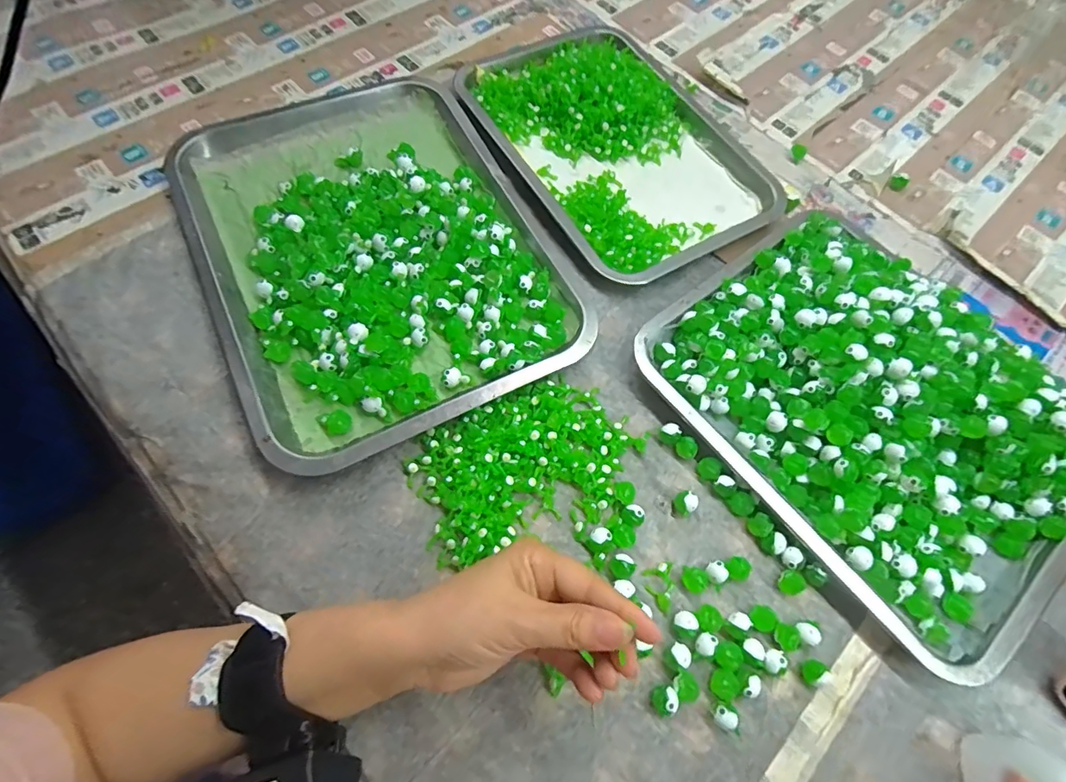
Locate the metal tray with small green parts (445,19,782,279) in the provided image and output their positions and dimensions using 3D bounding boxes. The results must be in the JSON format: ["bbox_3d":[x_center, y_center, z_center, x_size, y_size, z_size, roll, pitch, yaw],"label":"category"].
[{"bbox_3d":[0.080,-0.256,0.485,0.217,0.040,0.320,-27,71,-14],"label":"metal tray with small green parts"}]

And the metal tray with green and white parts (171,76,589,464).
[{"bbox_3d":[-0.139,-0.133,0.421,0.265,0.026,0.365,-26,71,-13],"label":"metal tray with green and white parts"}]

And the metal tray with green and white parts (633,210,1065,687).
[{"bbox_3d":[0.256,0.009,0.369,0.238,0.057,0.306,-36,73,-17],"label":"metal tray with green and white parts"}]

